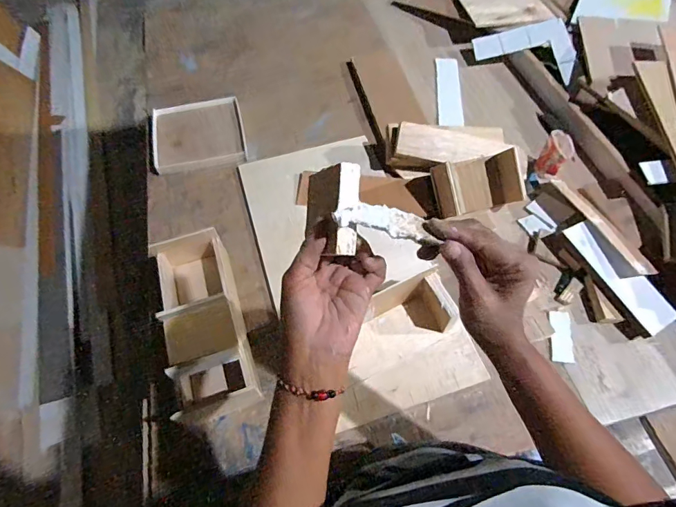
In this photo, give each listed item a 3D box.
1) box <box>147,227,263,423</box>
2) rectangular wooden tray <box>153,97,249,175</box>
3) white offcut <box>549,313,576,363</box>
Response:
[{"bbox_3d":[-0.188,0.090,0.559,0.098,0.074,0.247,-15,61,-7],"label":"box"},{"bbox_3d":[-0.273,-0.235,0.788,0.171,0.024,0.172,-14,61,-7],"label":"rectangular wooden tray"},{"bbox_3d":[0.324,0.120,0.577,0.029,0.008,0.074,7,61,6],"label":"white offcut"}]

